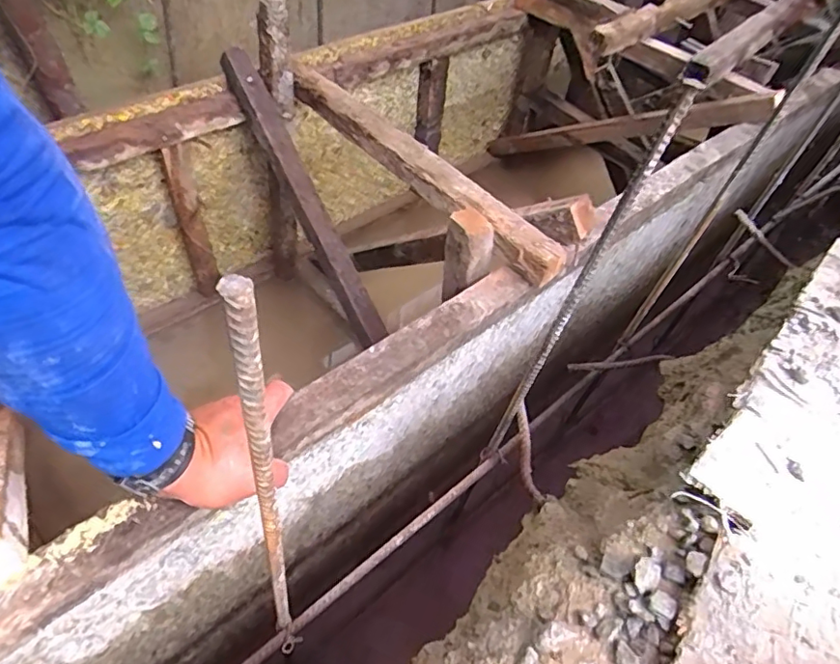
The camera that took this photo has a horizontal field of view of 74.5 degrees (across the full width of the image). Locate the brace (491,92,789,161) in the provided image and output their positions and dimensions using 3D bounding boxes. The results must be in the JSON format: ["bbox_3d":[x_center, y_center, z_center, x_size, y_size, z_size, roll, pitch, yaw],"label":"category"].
[{"bbox_3d":[0.424,-0.458,1.253,0.080,0.059,0.722,-32,26,-27],"label":"brace"}]

